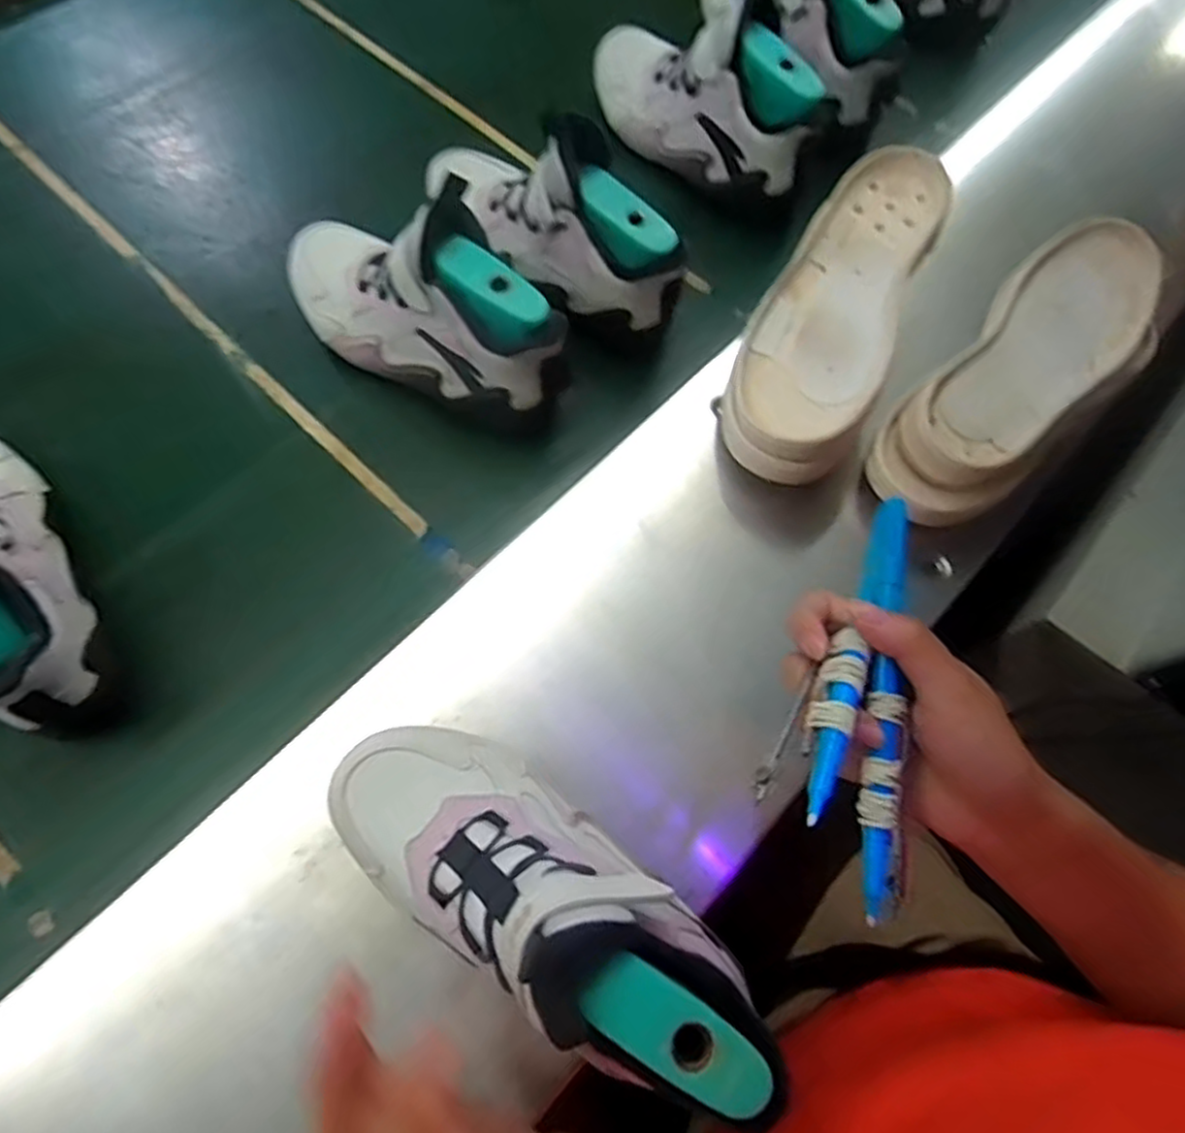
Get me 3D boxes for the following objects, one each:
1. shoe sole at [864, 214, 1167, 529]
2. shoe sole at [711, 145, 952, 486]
[{"bbox_3d":[0.288,-0.131,0.480,0.244,0.067,0.095,-37,72,-16],"label":"shoe sole"},{"bbox_3d":[0.166,-0.177,0.498,0.093,0.078,0.244,25,68,9],"label":"shoe sole"}]

